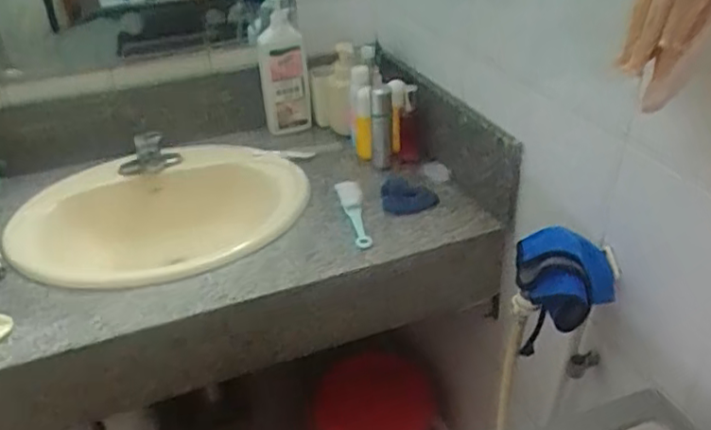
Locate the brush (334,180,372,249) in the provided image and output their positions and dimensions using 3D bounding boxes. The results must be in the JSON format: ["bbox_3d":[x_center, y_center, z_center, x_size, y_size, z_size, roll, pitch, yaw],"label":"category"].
[{"bbox_3d":[0.000,-0.009,1.149,0.044,0.015,0.210,-7,34,-9],"label":"brush"}]

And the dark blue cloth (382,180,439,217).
[{"bbox_3d":[0.099,-0.034,1.182,0.101,0.028,0.081,-4,34,-4],"label":"dark blue cloth"}]

